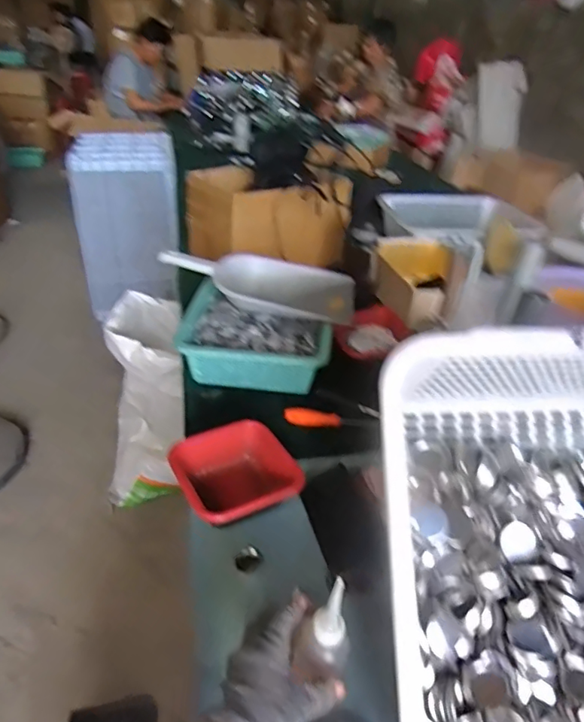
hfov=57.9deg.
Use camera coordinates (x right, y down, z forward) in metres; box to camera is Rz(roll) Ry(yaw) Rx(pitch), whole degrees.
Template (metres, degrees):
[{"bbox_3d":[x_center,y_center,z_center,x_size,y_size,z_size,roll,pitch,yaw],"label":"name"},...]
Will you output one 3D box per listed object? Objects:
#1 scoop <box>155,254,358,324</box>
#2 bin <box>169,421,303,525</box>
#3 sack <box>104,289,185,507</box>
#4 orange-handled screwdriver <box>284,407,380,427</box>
[{"bbox_3d":[-0.066,-0.161,1.059,0.384,0.085,0.128,6,33,3],"label":"scoop"},{"bbox_3d":[-0.078,0.167,0.737,0.147,0.077,0.152,-12,37,-24],"label":"bin"},{"bbox_3d":[-0.414,0.127,1.481,0.211,0.571,0.229,-1,33,-7],"label":"sack"},{"bbox_3d":[0.063,0.100,0.879,0.151,0.021,0.026,9,33,8],"label":"orange-handled screwdriver"}]

